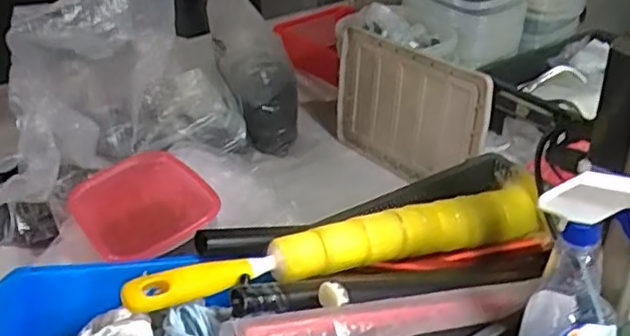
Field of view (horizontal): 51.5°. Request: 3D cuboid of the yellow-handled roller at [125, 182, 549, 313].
[{"bbox_3d":[0.054,0.078,0.689,0.512,0.056,0.061,-7,28,-35],"label":"yellow-handled roller"}]

